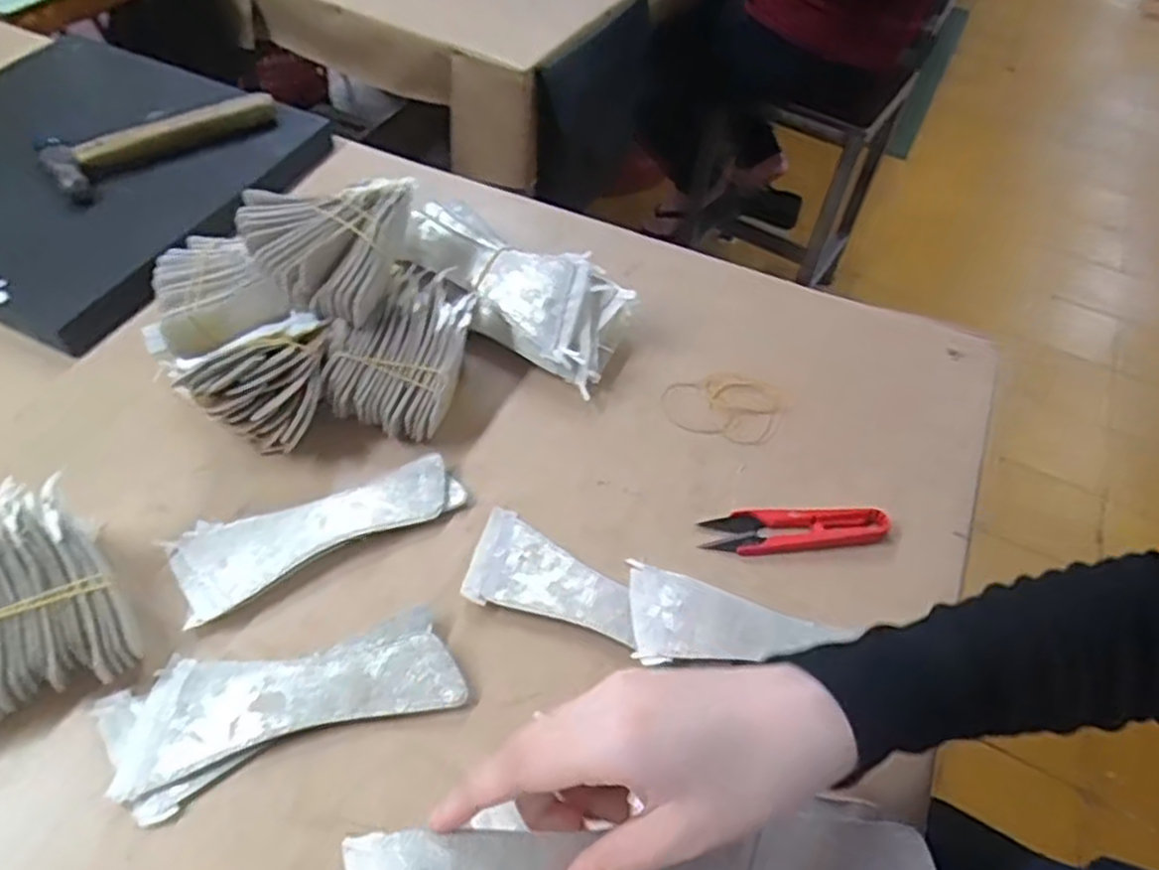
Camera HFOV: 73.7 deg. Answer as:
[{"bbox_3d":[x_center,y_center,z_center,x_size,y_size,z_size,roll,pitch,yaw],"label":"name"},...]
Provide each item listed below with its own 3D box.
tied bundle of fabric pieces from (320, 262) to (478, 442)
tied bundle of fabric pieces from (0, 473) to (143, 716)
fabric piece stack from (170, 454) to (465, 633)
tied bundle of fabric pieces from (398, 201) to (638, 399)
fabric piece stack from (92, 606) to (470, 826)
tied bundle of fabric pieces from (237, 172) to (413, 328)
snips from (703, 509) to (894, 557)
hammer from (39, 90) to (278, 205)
[{"bbox_3d":[-0.114,-0.061,0.530,0.078,0.057,0.119,15,51,6],"label":"tied bundle of fabric pieces"},{"bbox_3d":[-0.282,0.083,0.396,0.086,0.056,0.103,-16,55,-18],"label":"tied bundle of fabric pieces"},{"bbox_3d":[-0.157,0.050,0.466,0.165,0.012,0.063,-24,58,-23],"label":"fabric piece stack"},{"bbox_3d":[-0.047,-0.107,0.569,0.175,0.065,0.075,32,55,19],"label":"tied bundle of fabric pieces"},{"bbox_3d":[-0.151,0.135,0.398,0.173,0.013,0.069,-13,54,-16],"label":"fabric piece stack"},{"bbox_3d":[-0.173,-0.125,0.509,0.109,0.055,0.084,10,51,2],"label":"tied bundle of fabric pieces"},{"bbox_3d":[0.136,0.059,0.485,0.113,0.013,0.027,2,51,-4],"label":"snips"},{"bbox_3d":[-0.354,-0.253,0.659,0.062,0.034,0.187,38,57,23],"label":"hammer"}]

